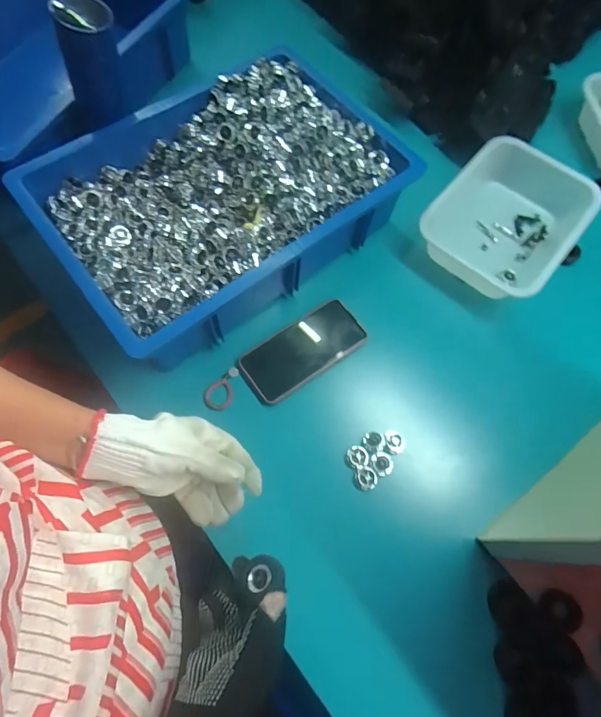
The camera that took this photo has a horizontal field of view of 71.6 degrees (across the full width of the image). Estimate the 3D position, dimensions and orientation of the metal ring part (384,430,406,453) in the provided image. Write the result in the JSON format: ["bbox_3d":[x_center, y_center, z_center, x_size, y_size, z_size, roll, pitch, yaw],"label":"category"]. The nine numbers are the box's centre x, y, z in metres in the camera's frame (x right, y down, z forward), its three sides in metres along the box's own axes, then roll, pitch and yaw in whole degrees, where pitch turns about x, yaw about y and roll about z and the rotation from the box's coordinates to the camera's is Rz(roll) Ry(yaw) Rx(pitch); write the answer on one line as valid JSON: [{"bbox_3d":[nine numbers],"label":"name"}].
[{"bbox_3d":[0.116,0.103,0.518,0.024,0.015,0.030,-8,70,-5],"label":"metal ring part"}]

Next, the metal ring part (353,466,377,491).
[{"bbox_3d":[0.078,0.144,0.502,0.024,0.020,0.027,-29,73,-13],"label":"metal ring part"}]

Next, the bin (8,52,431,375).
[{"bbox_3d":[-0.100,-0.227,0.581,0.455,0.104,0.322,-37,75,-15],"label":"bin"}]

